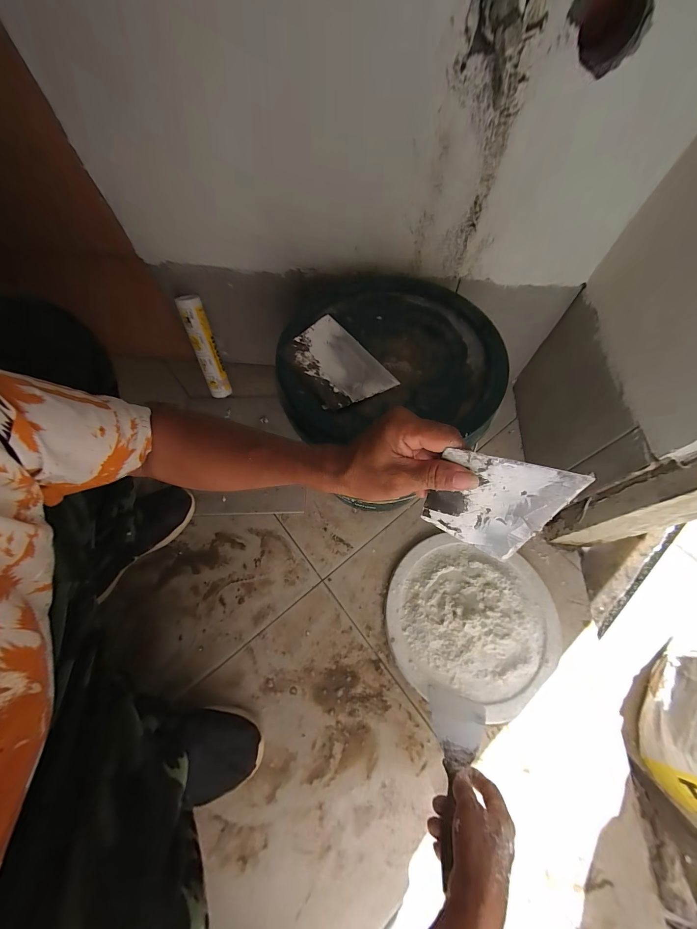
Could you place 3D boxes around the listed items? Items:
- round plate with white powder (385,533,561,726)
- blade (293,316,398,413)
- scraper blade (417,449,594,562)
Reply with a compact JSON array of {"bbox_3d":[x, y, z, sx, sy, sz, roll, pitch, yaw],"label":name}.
[{"bbox_3d":[0.218,0.275,0.551,0.286,0.041,0.256,16,66,7],"label":"round plate with white powder"},{"bbox_3d":[-0.017,-0.132,0.403,0.097,0.004,0.138,-34,73,-18],"label":"blade"},{"bbox_3d":[0.119,0.036,0.269,0.091,0.136,0.004,22,55,17],"label":"scraper blade"}]

